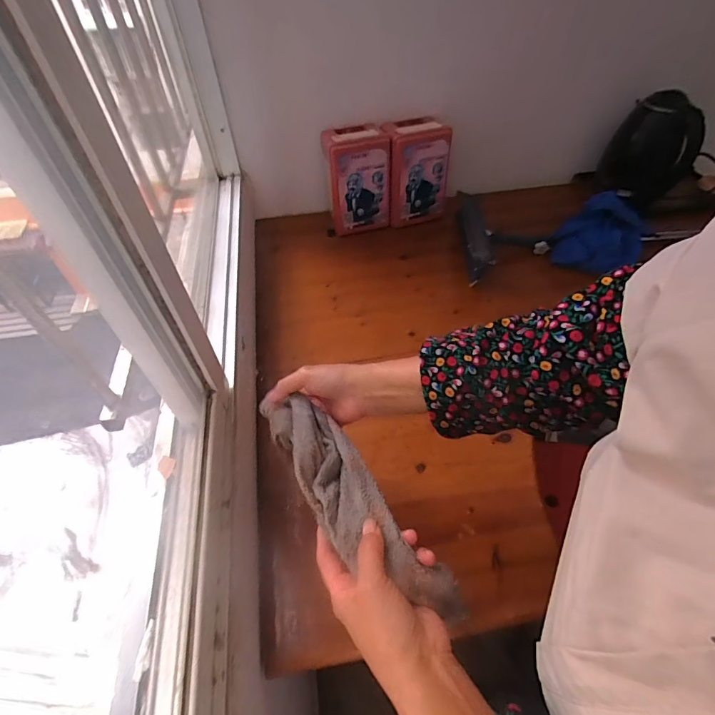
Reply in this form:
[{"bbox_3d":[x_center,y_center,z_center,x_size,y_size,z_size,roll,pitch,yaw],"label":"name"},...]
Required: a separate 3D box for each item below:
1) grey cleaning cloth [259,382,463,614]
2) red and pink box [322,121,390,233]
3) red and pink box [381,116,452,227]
[{"bbox_3d":[-0.013,0.121,0.376,0.066,0.028,0.263,-32,50,-19],"label":"grey cleaning cloth"},{"bbox_3d":[-0.002,-0.412,0.955,0.142,0.212,0.126,-9,51,-9],"label":"red and pink box"},{"bbox_3d":[0.136,-0.429,0.956,0.148,0.208,0.099,-3,51,-5],"label":"red and pink box"}]

